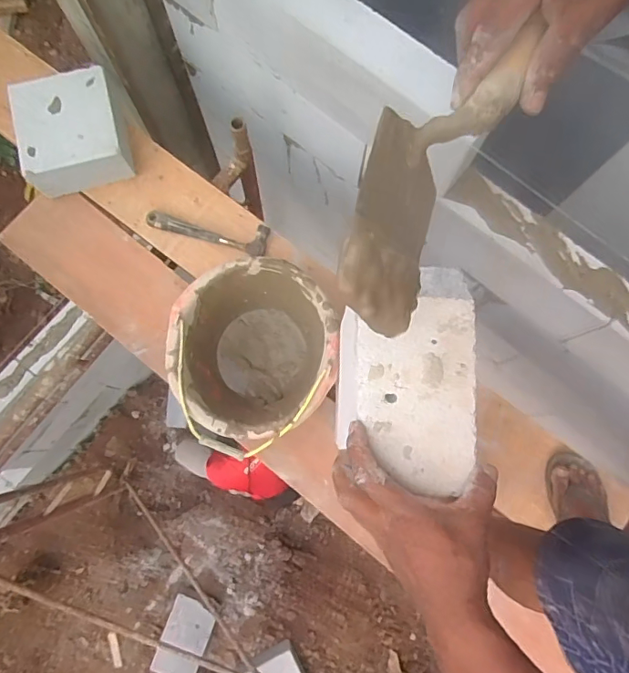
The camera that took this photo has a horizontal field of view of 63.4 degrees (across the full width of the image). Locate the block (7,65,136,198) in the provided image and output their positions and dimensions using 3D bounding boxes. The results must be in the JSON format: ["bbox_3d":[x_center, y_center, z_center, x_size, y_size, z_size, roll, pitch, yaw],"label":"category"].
[{"bbox_3d":[-0.503,-0.427,1.057,0.205,0.086,0.219,-20,80,-4],"label":"block"}]

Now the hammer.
[{"bbox_3d":[-0.226,-0.218,1.068,0.255,0.026,0.069,10,80,1],"label":"hammer"}]

